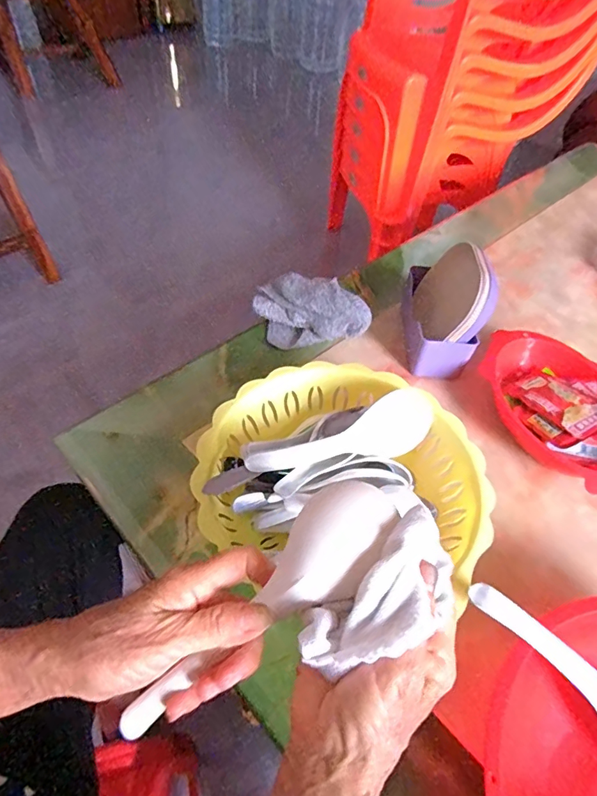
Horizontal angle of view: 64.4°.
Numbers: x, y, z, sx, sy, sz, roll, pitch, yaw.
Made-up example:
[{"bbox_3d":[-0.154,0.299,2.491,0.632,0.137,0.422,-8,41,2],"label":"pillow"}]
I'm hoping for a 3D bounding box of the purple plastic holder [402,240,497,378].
[{"bbox_3d":[0.175,-0.116,0.571,0.074,0.125,0.148,5,50,-1],"label":"purple plastic holder"}]

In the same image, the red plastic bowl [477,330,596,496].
[{"bbox_3d":[0.292,0.012,0.526,0.142,0.050,0.217,-14,53,-16],"label":"red plastic bowl"}]

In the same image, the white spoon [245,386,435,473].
[{"bbox_3d":[0.042,0.037,0.433,0.181,0.056,0.030,-15,53,-17],"label":"white spoon"}]

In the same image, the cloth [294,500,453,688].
[{"bbox_3d":[0.050,0.100,0.244,0.102,0.036,0.044,-37,62,-26],"label":"cloth"}]

